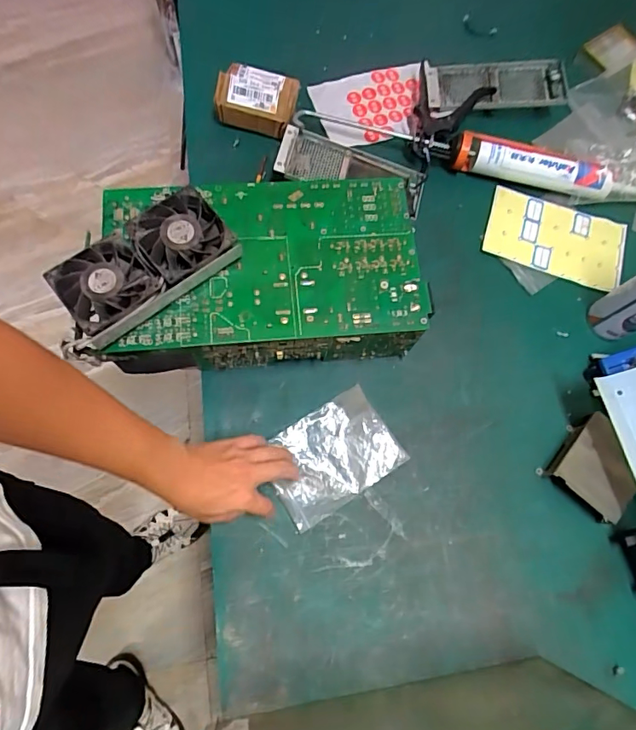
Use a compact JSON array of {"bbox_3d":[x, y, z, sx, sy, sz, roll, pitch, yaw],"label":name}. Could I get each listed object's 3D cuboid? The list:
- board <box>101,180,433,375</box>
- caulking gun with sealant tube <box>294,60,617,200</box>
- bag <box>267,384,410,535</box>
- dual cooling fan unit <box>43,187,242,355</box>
[{"bbox_3d":[-0.068,-0.114,0.631,0.376,0.118,0.210,-4,73,-7],"label":"board"},{"bbox_3d":[0.231,-0.393,0.782,0.504,0.064,0.191,12,72,-1],"label":"caulking gun with sealant tube"},{"bbox_3d":[0.018,0.118,0.629,0.170,0.019,0.118,-32,75,-11],"label":"bag"},{"bbox_3d":[-0.201,-0.108,0.539,0.214,0.039,0.102,-38,80,-15],"label":"dual cooling fan unit"}]

